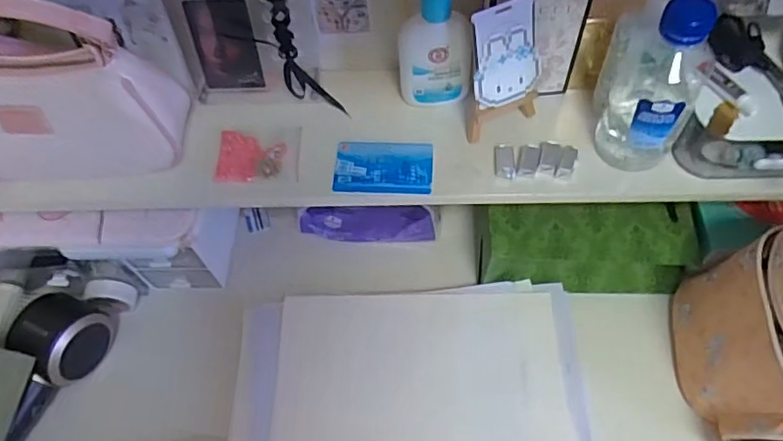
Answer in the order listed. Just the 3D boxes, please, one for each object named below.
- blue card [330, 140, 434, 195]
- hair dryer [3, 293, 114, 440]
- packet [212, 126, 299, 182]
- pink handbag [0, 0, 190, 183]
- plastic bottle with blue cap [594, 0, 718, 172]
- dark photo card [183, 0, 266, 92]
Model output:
[{"bbox_3d":[-0.007,-0.047,0.505,0.085,0.004,0.054,2,60,5],"label":"blue card"},{"bbox_3d":[-0.366,0.198,0.506,0.066,0.070,0.293,21,63,15],"label":"hair dryer"},{"bbox_3d":[-0.119,-0.060,0.517,0.073,0.009,0.058,-2,59,3],"label":"packet"},{"bbox_3d":[-0.298,-0.106,0.453,0.227,0.167,0.077,-6,59,1],"label":"pink handbag"},{"bbox_3d":[0.201,-0.109,0.448,0.077,0.150,0.071,19,63,15],"label":"plastic bottle with blue cap"},{"bbox_3d":[-0.147,-0.153,0.512,0.059,0.090,0.007,3,44,9],"label":"dark photo card"}]

